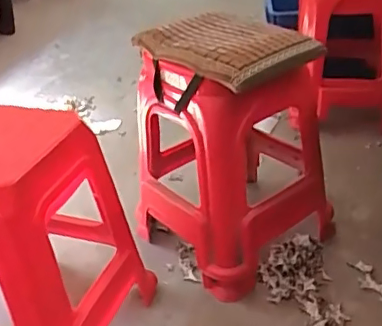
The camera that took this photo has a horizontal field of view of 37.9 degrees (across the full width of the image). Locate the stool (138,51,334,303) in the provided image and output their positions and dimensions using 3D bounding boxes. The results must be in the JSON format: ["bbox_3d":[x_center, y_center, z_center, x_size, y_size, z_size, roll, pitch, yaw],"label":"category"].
[{"bbox_3d":[0.078,-0.035,1.404,0.422,0.506,0.470,-32,40,-33],"label":"stool"}]

